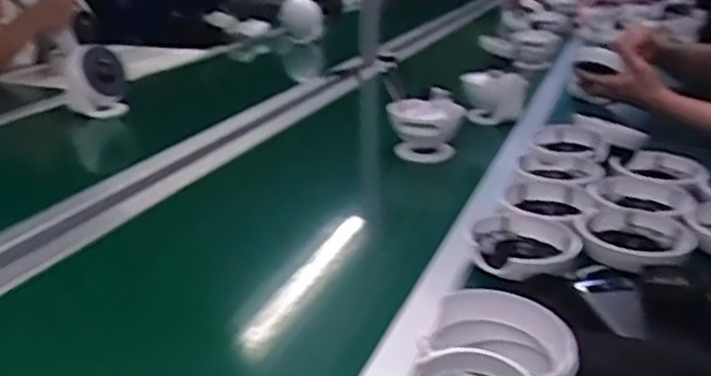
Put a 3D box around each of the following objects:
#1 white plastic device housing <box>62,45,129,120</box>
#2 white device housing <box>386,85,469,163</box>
[{"bbox_3d":[-0.512,-0.204,1.308,0.117,0.131,0.078,-12,26,-18],"label":"white plastic device housing"},{"bbox_3d":[0.111,-0.092,1.067,0.116,0.116,0.089,1,24,9],"label":"white device housing"}]

